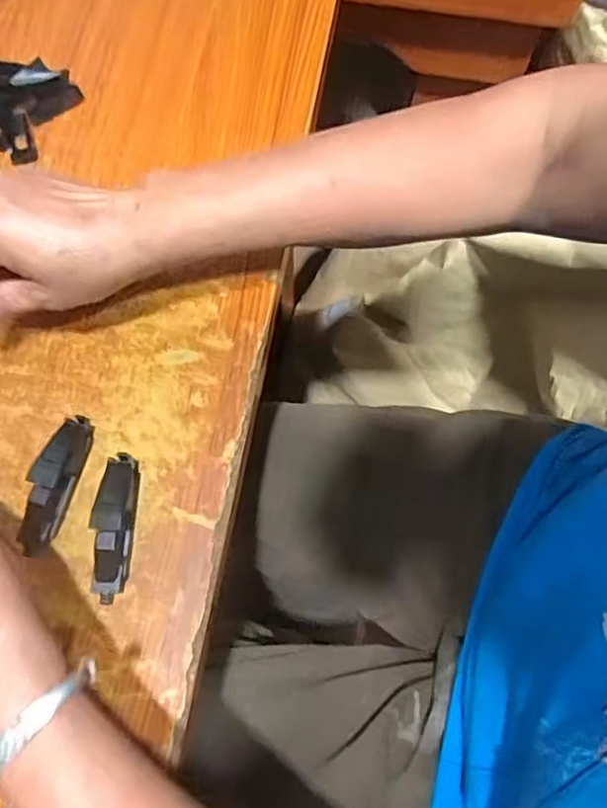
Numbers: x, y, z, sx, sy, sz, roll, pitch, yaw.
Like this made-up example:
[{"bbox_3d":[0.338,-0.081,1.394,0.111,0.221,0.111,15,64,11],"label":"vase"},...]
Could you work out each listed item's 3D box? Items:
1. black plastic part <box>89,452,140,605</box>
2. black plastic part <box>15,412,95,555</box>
[{"bbox_3d":[-0.106,0.067,0.354,0.019,0.025,0.081,0,72,-1],"label":"black plastic part"},{"bbox_3d":[-0.144,0.045,0.362,0.020,0.021,0.082,18,72,5],"label":"black plastic part"}]

